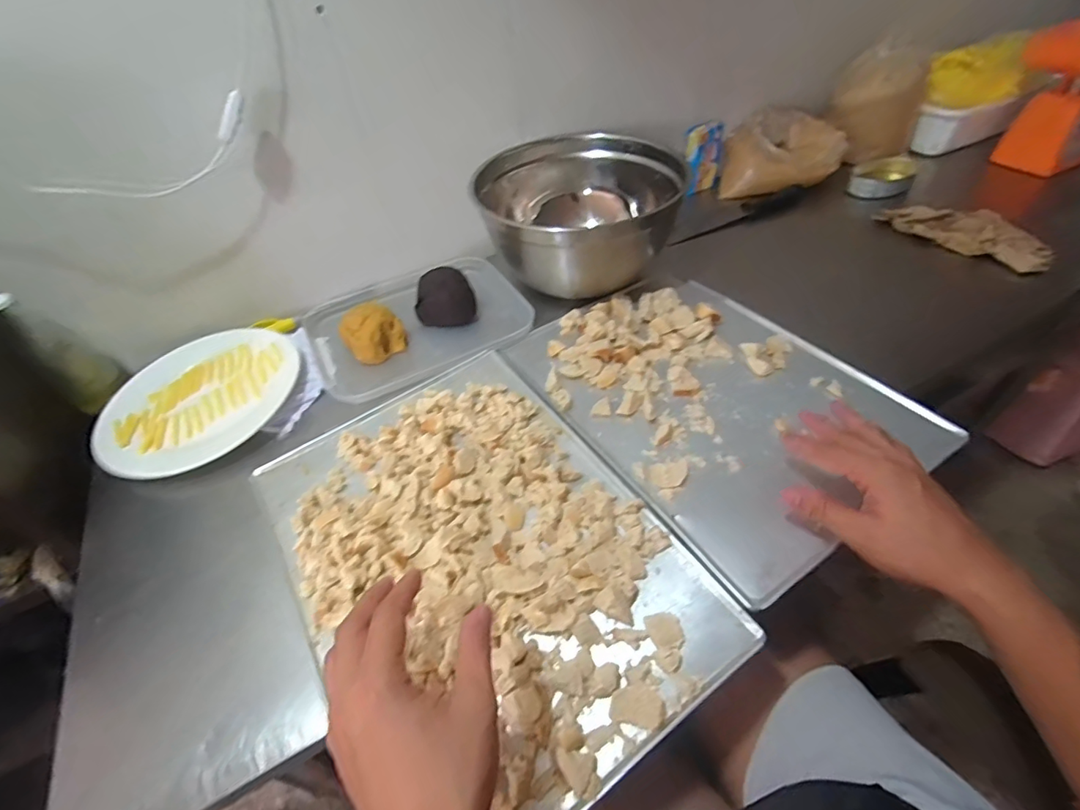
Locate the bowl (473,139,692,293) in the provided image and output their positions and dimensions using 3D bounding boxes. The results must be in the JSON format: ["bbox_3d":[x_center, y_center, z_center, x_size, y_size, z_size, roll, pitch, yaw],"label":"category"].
[{"bbox_3d":[0.066,-0.278,0.752,0.287,0.169,0.248,-1,45,7],"label":"bowl"}]

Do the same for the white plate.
[{"bbox_3d":[-0.462,-0.018,0.667,0.246,0.033,0.246,-4,44,4],"label":"white plate"}]

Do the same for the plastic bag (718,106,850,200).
[{"bbox_3d":[0.467,-0.483,0.950,0.205,0.118,0.145,10,48,18],"label":"plastic bag"}]

